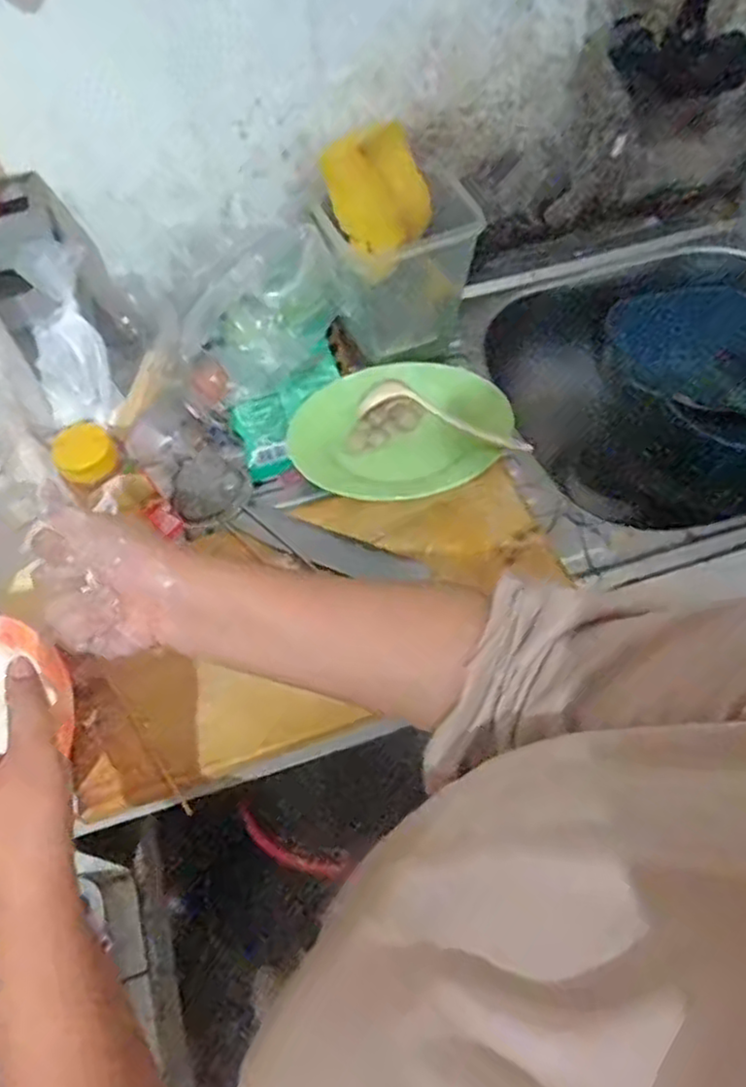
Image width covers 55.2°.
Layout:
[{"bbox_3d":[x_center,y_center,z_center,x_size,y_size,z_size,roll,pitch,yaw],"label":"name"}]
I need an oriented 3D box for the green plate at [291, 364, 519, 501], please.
[{"bbox_3d":[0.020,-0.105,0.634,0.189,0.038,0.151,9,59,8],"label":"green plate"}]

